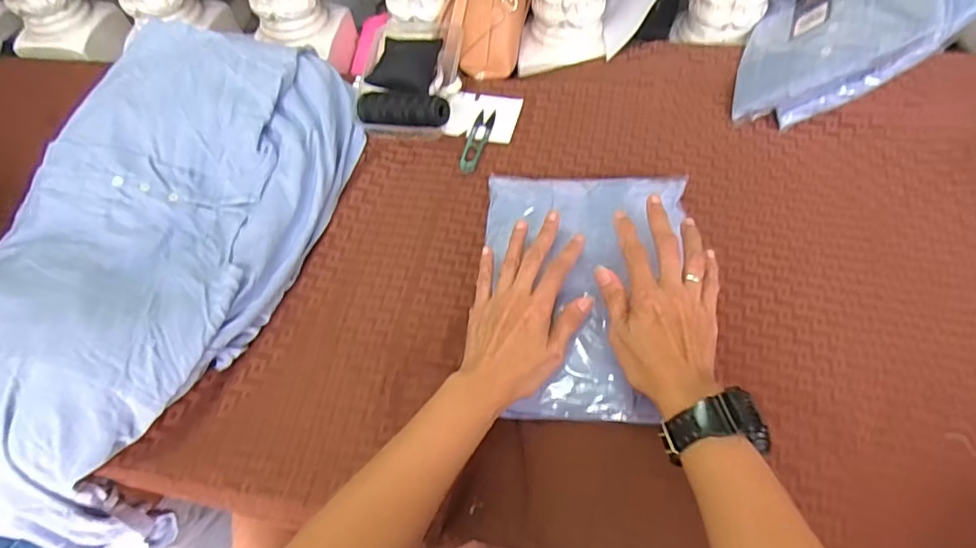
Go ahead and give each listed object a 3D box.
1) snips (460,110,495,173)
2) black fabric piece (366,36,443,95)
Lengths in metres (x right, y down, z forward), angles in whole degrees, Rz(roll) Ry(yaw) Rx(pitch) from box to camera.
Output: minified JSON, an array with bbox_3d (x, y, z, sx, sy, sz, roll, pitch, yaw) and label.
[{"bbox_3d":[-0.013,-0.164,0.657,0.024,0.006,0.101,13,59,13],"label":"snips"},{"bbox_3d":[-0.106,-0.265,0.683,0.076,0.011,0.087,13,71,-1],"label":"black fabric piece"}]

